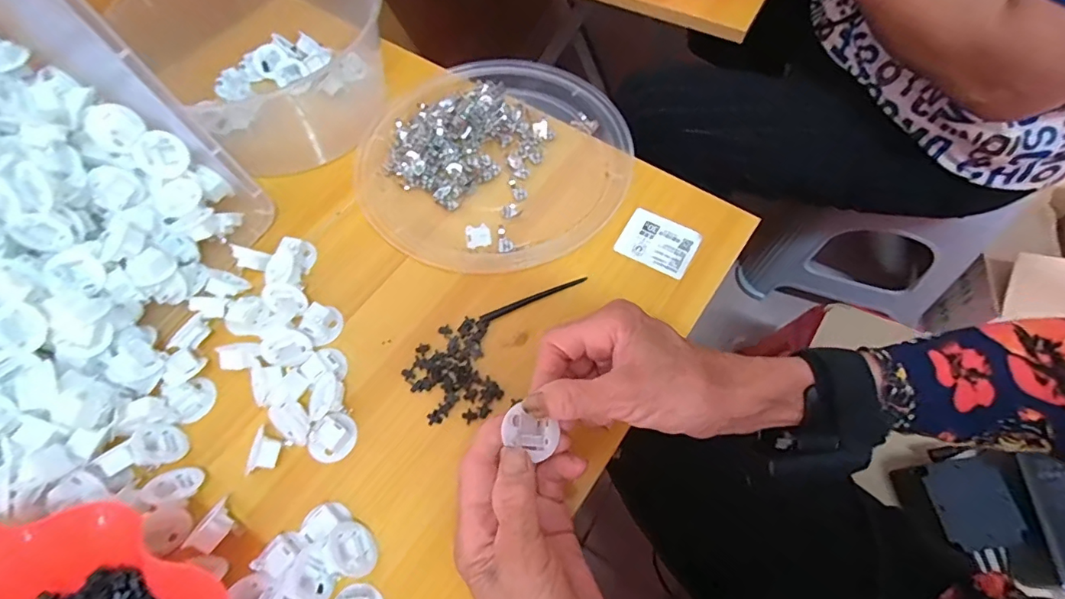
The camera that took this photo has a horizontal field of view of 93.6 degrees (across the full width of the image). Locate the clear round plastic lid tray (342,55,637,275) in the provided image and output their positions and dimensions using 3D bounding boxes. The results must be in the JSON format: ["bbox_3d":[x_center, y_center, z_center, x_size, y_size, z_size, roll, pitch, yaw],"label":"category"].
[{"bbox_3d":[-0.037,-0.126,0.456,0.231,0.022,0.232,-2,62,3],"label":"clear round plastic lid tray"}]

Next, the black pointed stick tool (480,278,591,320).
[{"bbox_3d":[0.002,-0.001,0.384,0.086,0.007,0.006,-23,63,-8],"label":"black pointed stick tool"}]

